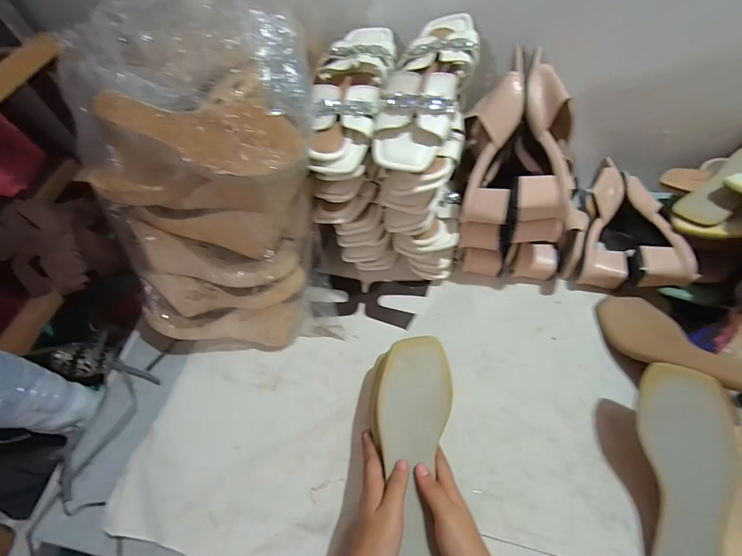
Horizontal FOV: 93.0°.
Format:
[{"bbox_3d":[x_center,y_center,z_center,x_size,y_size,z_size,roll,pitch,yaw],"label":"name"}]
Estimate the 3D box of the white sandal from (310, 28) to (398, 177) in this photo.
[{"bbox_3d":[-0.020,-0.250,0.465,0.092,0.053,0.244,4,58,9],"label":"white sandal"}]

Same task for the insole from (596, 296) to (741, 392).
[{"bbox_3d":[0.400,0.083,0.456,0.077,0.045,0.228,-27,28,-11],"label":"insole"}]

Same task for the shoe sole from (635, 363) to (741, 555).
[{"bbox_3d":[0.343,0.219,0.372,0.083,0.034,0.239,3,82,5],"label":"shoe sole"}]

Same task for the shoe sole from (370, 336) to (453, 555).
[{"bbox_3d":[0.045,0.180,0.381,0.090,0.017,0.236,0,59,4],"label":"shoe sole"}]

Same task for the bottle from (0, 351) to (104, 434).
[{"bbox_3d":[-0.494,0.158,0.483,0.077,0.204,0.083,3,58,8],"label":"bottle"}]

